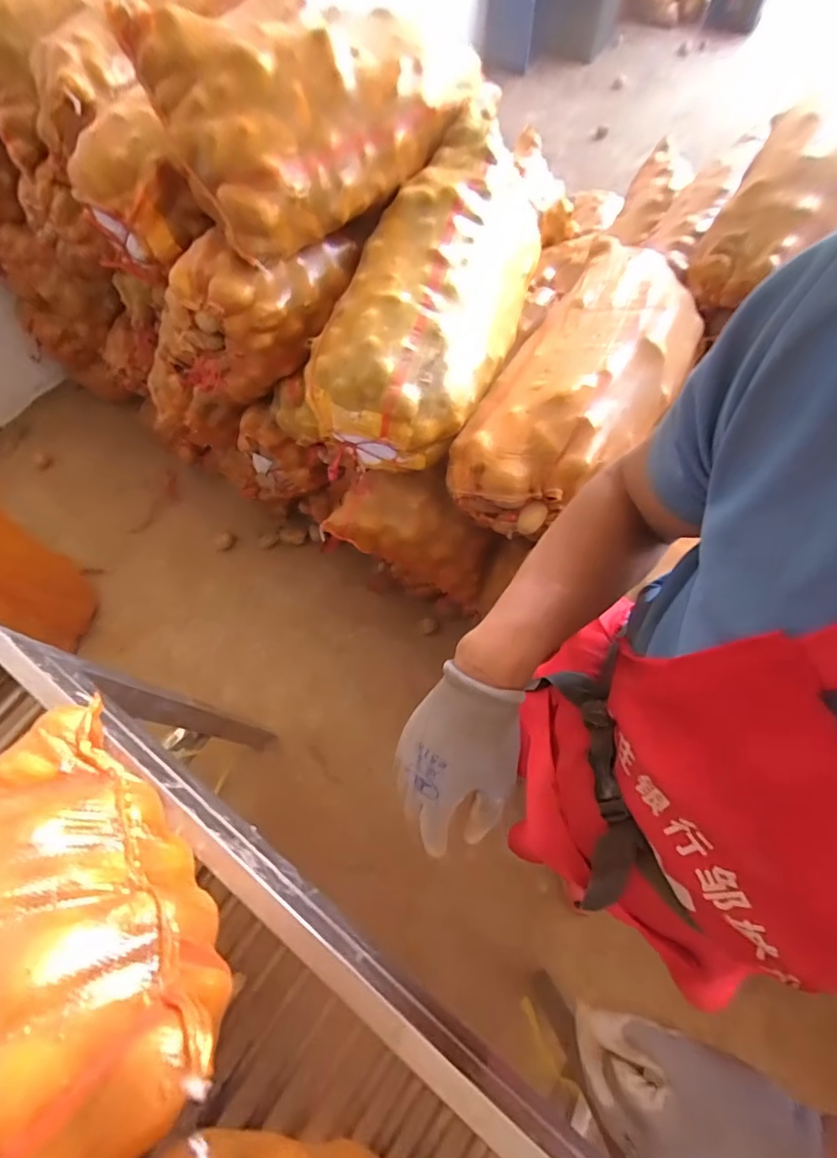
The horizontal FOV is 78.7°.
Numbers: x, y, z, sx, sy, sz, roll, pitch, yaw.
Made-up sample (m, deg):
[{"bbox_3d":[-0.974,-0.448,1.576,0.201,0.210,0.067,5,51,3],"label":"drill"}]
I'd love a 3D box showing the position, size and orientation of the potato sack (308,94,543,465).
[{"bbox_3d":[0.043,-0.561,0.990,0.284,0.228,0.708,16,65,9],"label":"potato sack"}]

